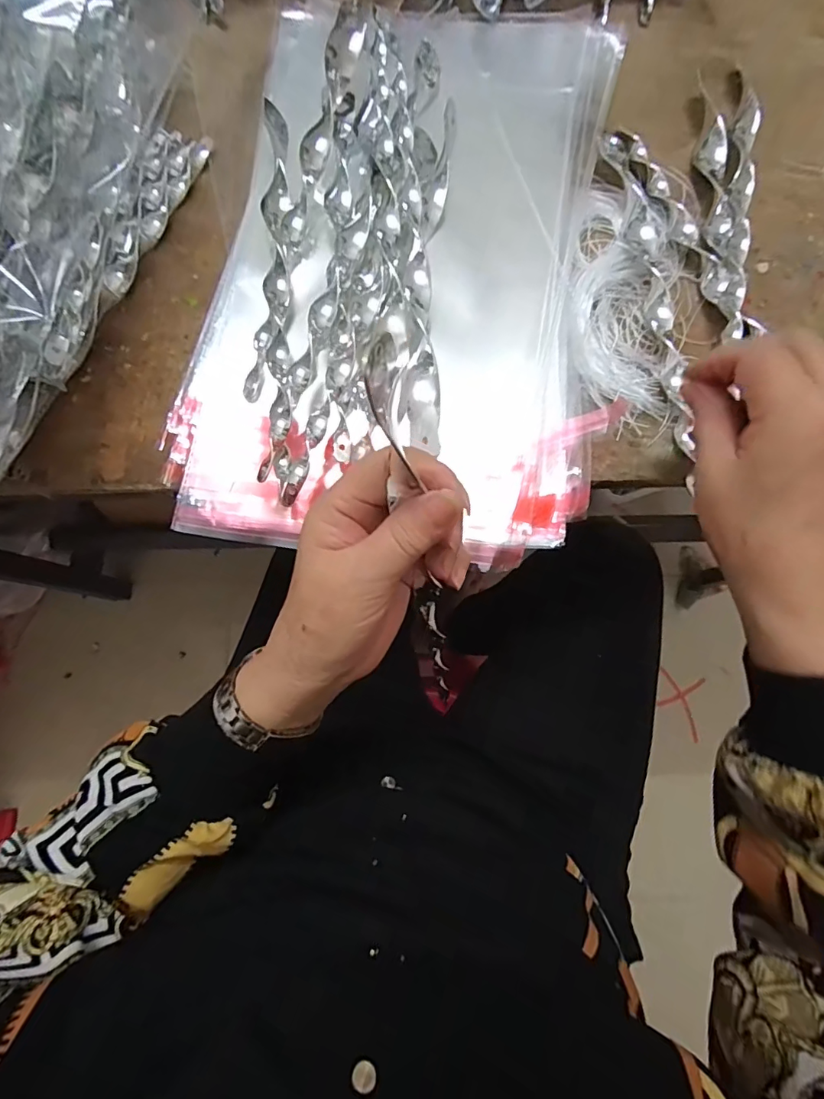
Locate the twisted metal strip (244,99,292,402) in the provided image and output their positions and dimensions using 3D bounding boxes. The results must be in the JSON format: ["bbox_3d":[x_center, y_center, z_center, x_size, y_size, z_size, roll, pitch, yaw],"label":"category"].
[{"bbox_3d":[-0.094,-0.212,0.336,0.027,0.018,0.226,1,78,0],"label":"twisted metal strip"}]

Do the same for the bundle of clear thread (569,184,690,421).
[{"bbox_3d":[0.150,-0.180,0.343,0.077,0.009,0.170,12,79,3],"label":"bundle of clear thread"}]

